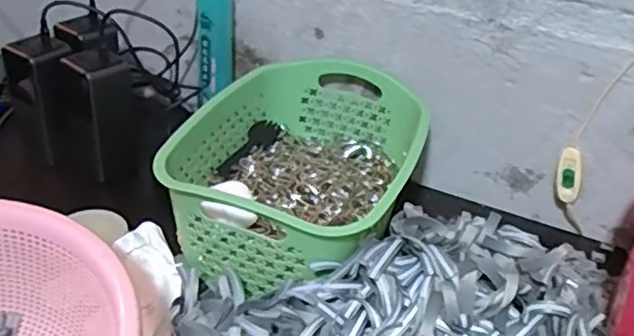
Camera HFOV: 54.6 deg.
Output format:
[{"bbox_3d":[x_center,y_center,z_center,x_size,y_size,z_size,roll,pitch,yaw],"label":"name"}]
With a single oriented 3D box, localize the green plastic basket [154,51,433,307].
[{"bbox_3d":[-0.010,-0.007,0.586,0.199,0.096,0.273,15,36,12],"label":"green plastic basket"}]

